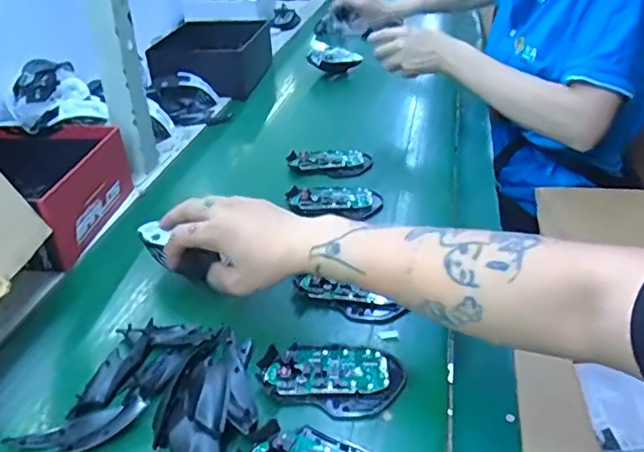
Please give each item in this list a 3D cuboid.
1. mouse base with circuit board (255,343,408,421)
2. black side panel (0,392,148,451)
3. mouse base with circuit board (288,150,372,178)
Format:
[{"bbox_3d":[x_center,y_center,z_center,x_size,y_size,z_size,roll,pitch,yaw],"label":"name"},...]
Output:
[{"bbox_3d":[0.007,0.120,0.465,0.116,0.014,0.066,6,35,10],"label":"mouse base with circuit board"},{"bbox_3d":[-0.182,0.151,0.422,0.099,0.013,0.034,-13,36,-18],"label":"black side panel"},{"bbox_3d":[0.011,-0.090,0.791,0.115,0.019,0.055,1,34,2],"label":"mouse base with circuit board"}]

